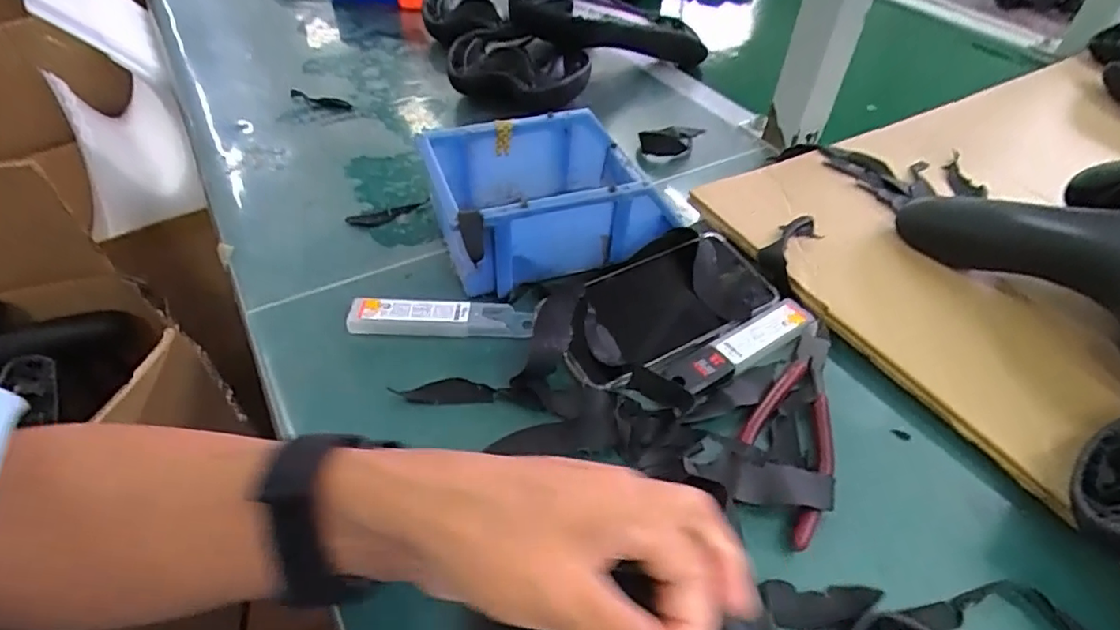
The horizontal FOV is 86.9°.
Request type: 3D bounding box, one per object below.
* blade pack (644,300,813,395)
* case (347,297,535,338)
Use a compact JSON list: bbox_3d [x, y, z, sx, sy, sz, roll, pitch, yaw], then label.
[{"bbox_3d":[0.119,0.020,0.391,0.125,0.007,0.030,-22,50,-22],"label":"blade pack"},{"bbox_3d":[-0.081,0.002,0.405,0.123,0.013,0.024,1,46,-1],"label":"case"}]

